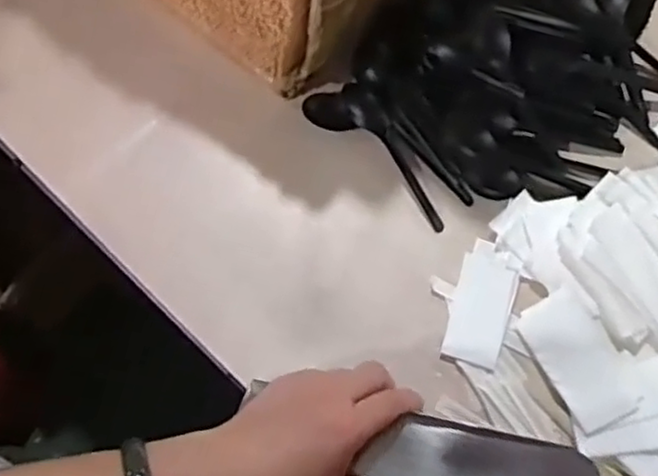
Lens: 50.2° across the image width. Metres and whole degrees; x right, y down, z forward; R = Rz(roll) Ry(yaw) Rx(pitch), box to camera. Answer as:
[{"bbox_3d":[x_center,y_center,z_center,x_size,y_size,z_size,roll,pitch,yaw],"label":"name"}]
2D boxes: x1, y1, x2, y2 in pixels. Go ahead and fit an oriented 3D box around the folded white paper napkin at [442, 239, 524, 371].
[{"bbox_3d":[0.121,0.050,0.549,0.045,0.007,0.096,19,73,7],"label":"folded white paper napkin"}]

